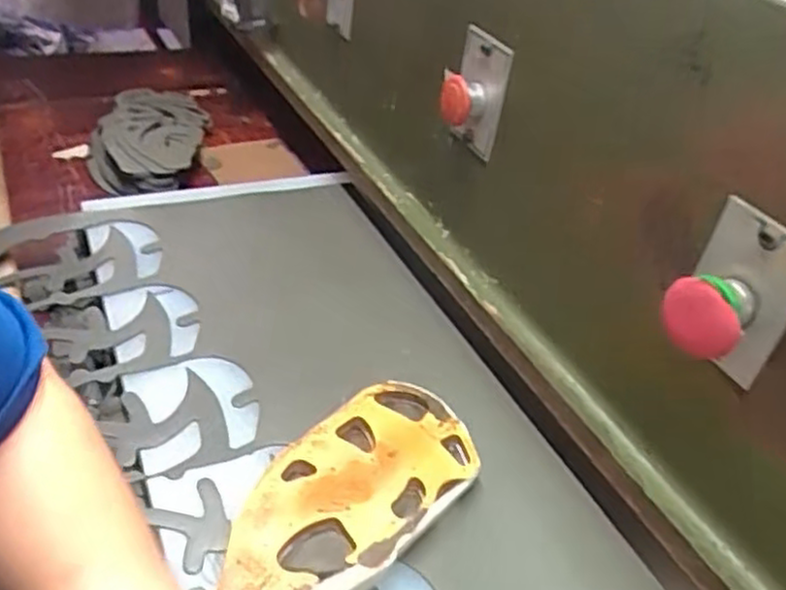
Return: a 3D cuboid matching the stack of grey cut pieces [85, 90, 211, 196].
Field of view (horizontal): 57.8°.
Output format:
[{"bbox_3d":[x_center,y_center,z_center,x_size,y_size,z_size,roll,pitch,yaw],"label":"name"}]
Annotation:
[{"bbox_3d":[-0.306,-0.191,0.879,0.140,0.045,0.223,-1,40,-10],"label":"stack of grey cut pieces"}]

